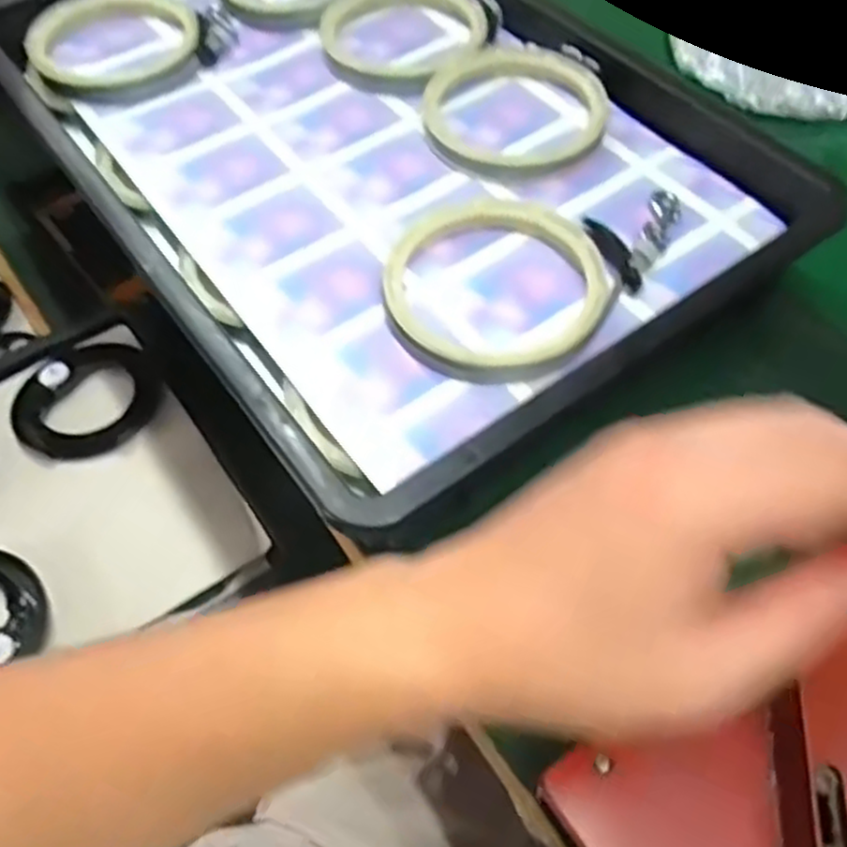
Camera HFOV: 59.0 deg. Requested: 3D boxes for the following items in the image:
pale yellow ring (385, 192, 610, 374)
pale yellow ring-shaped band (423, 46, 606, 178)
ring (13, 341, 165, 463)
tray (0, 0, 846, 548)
[{"bbox_3d":[0.041,-0.079,0.425,0.121,0.027,0.116,9,57,5],"label":"pale yellow ring"},{"bbox_3d":[0.058,-0.223,0.516,0.111,0.026,0.125,-25,61,-16],"label":"pale yellow ring-shaped band"},{"bbox_3d":[-0.318,-0.025,0.709,0.131,0.010,0.126,0,57,0],"label":"ring"},{"bbox_3d":[-0.047,-0.216,0.511,0.370,0.045,0.559,-32,63,-19],"label":"tray"}]

